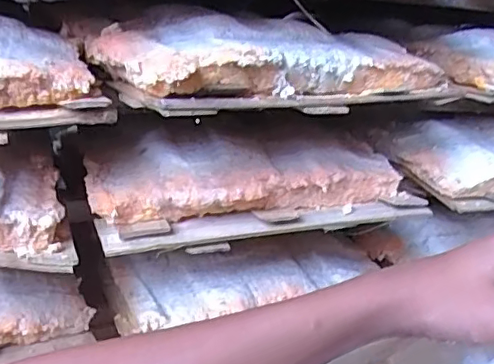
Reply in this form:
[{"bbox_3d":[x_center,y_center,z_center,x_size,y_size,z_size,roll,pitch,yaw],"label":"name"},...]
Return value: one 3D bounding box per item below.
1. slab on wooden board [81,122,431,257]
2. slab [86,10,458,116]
[{"bbox_3d":[0.002,-0.007,0.407,0.221,0.057,0.099,0,23,-16],"label":"slab on wooden board"},{"bbox_3d":[0.016,-0.077,0.362,0.220,0.045,0.102,-5,25,-26],"label":"slab"}]

